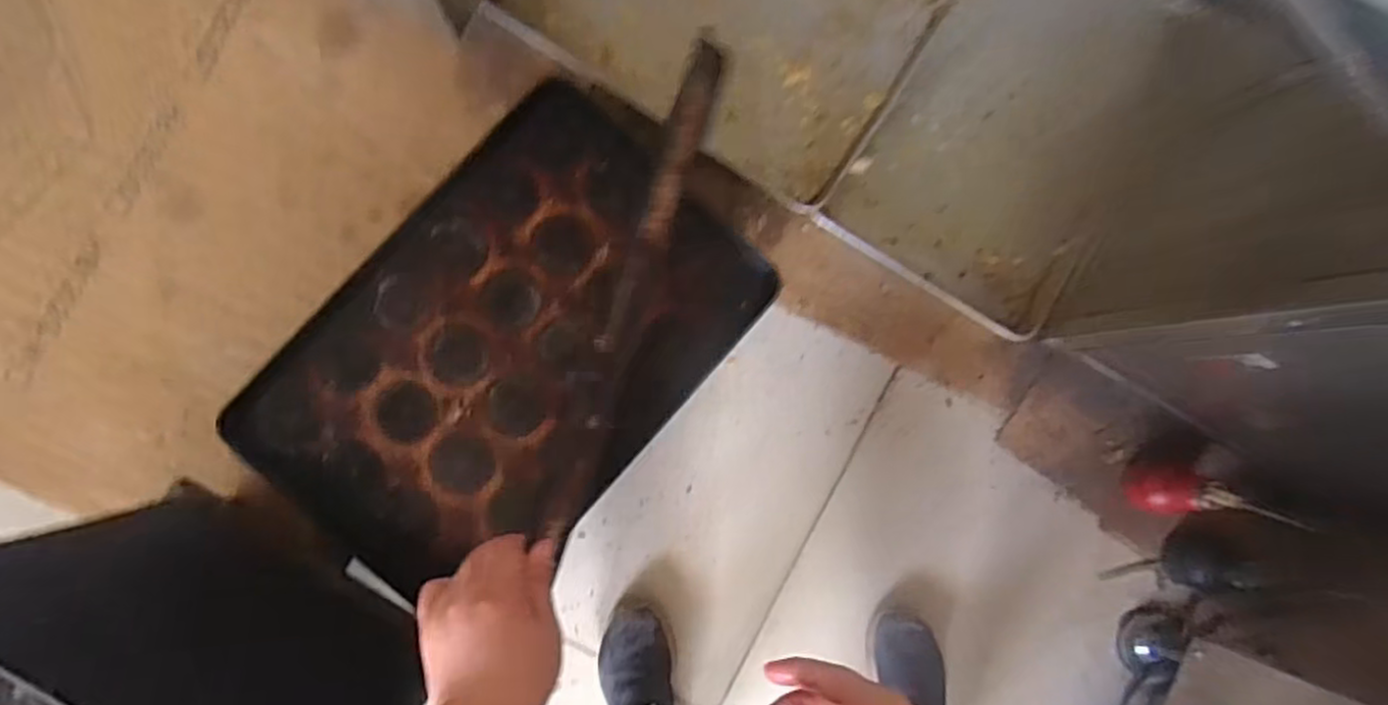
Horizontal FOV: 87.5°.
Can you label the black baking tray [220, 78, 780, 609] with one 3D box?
[{"bbox_3d":[-0.217,-0.005,0.884,0.393,0.057,0.597,41,83,-3],"label":"black baking tray"}]

